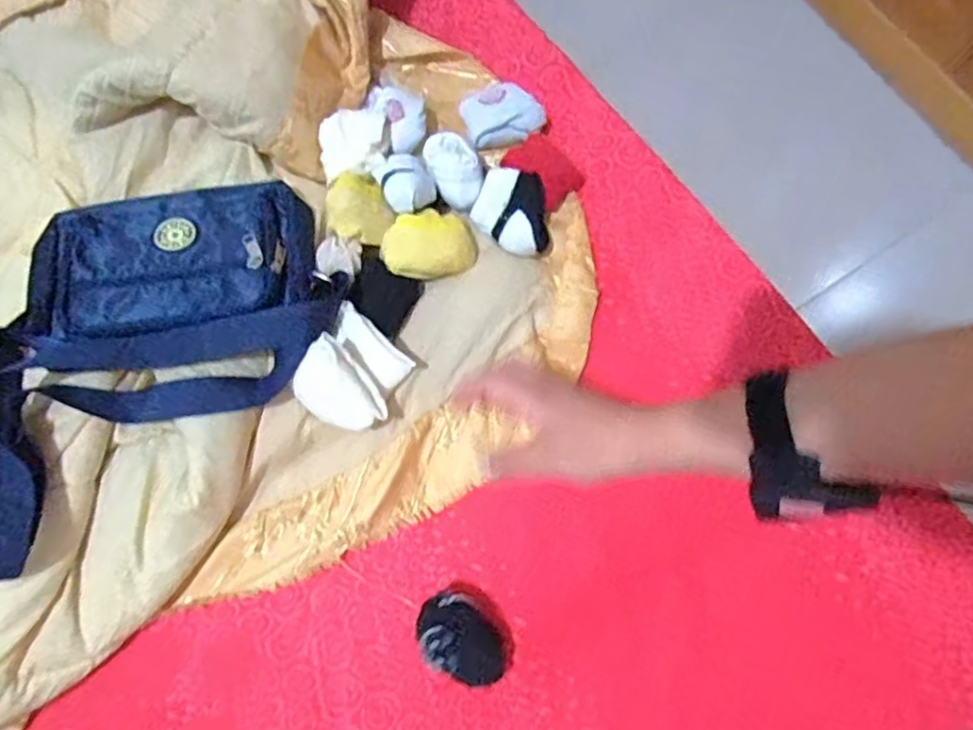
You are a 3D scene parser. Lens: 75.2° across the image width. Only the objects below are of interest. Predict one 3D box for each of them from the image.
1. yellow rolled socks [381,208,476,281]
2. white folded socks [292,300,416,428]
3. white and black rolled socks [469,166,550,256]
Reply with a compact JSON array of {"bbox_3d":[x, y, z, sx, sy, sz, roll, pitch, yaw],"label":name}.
[{"bbox_3d":[-0.051,-0.106,0.556,0.081,0.038,0.055,-18,74,-4],"label":"yellow rolled socks"},{"bbox_3d":[-0.113,0.010,0.521,0.078,0.038,0.086,35,111,-15],"label":"white folded socks"},{"bbox_3d":[0.022,-0.139,0.582,0.070,0.048,0.075,4,74,2],"label":"white and black rolled socks"}]

